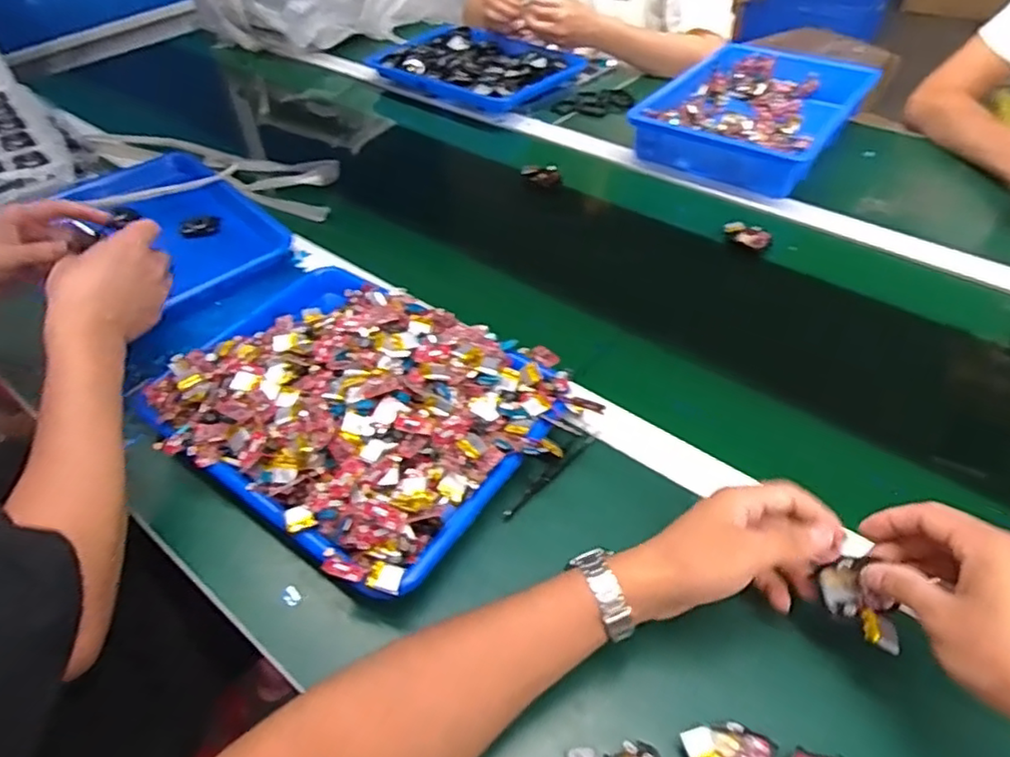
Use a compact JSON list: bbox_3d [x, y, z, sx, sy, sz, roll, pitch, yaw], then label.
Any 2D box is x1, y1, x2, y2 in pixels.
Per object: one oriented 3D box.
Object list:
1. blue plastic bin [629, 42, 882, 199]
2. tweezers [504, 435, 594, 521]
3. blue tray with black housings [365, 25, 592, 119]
[{"bbox_3d":[0.374,-0.400,0.934,0.241,0.055,0.359,28,54,26],"label":"blue plastic bin"},{"bbox_3d":[0.037,0.082,0.531,0.109,0.014,0.009,-37,55,-27],"label":"tweezers"},{"bbox_3d":[-0.048,-0.553,1.104,0.320,0.038,0.232,30,55,27],"label":"blue tray with black housings"}]

